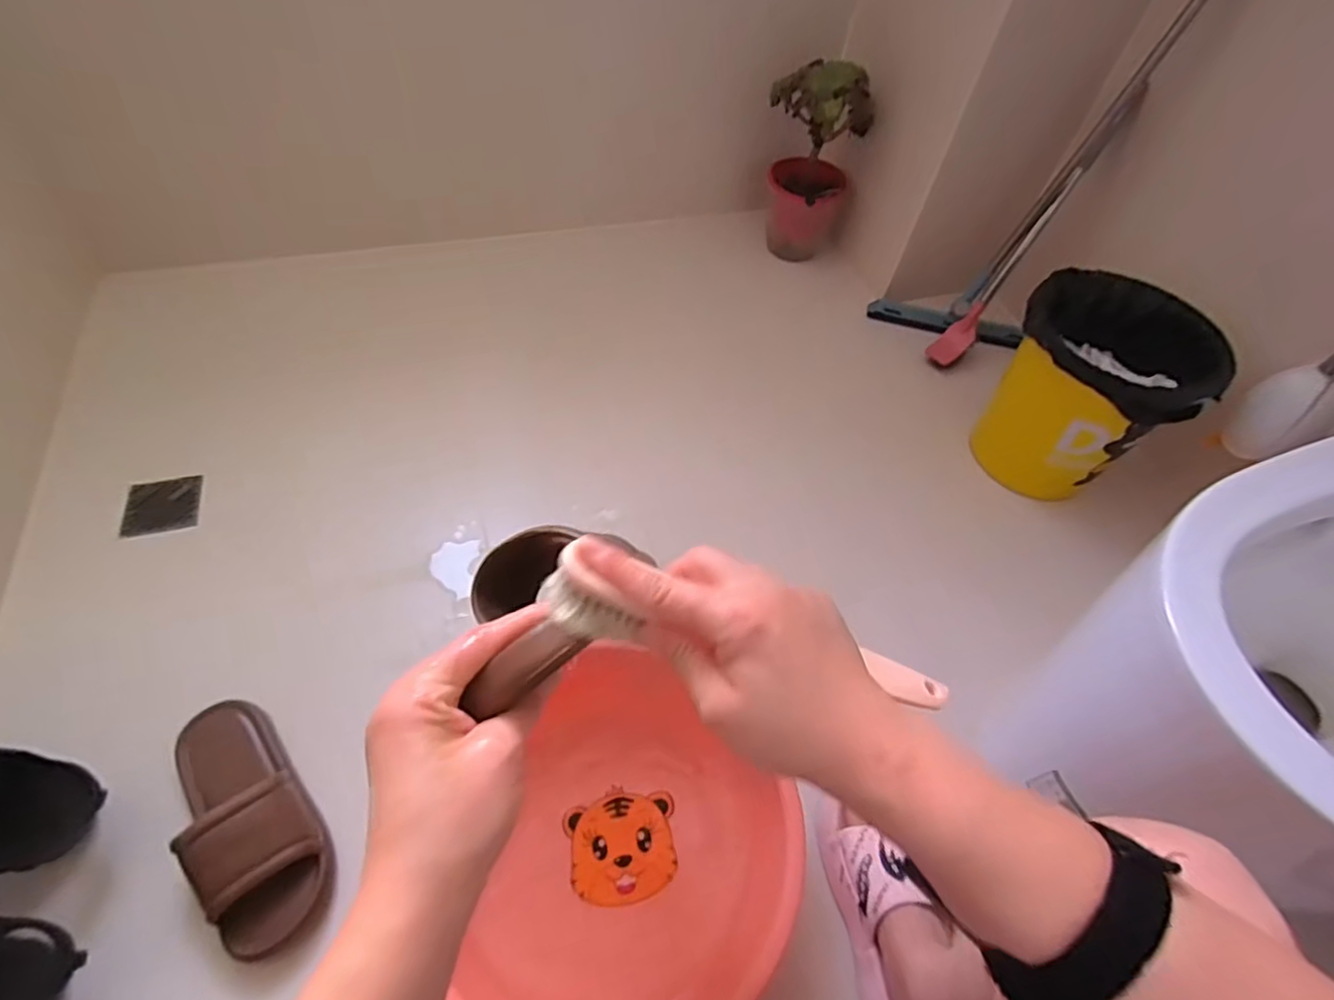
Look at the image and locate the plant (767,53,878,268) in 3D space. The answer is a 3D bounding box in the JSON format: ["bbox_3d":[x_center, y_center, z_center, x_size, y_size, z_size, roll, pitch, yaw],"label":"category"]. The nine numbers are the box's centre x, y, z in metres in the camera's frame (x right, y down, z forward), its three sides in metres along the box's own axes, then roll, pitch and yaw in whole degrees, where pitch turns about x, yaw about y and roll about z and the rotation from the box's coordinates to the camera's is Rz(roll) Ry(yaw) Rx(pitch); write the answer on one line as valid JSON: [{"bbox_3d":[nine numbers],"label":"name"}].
[{"bbox_3d":[0.310,-0.708,1.346,0.171,0.373,0.148,28,57,20],"label":"plant"}]

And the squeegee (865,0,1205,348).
[{"bbox_3d":[0.742,-0.623,1.074,0.175,0.901,0.232,1,46,-36],"label":"squeegee"}]

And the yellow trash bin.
[{"bbox_3d":[0.680,-0.174,1.029,0.273,0.275,0.267,-27,57,-19],"label":"yellow trash bin"}]

